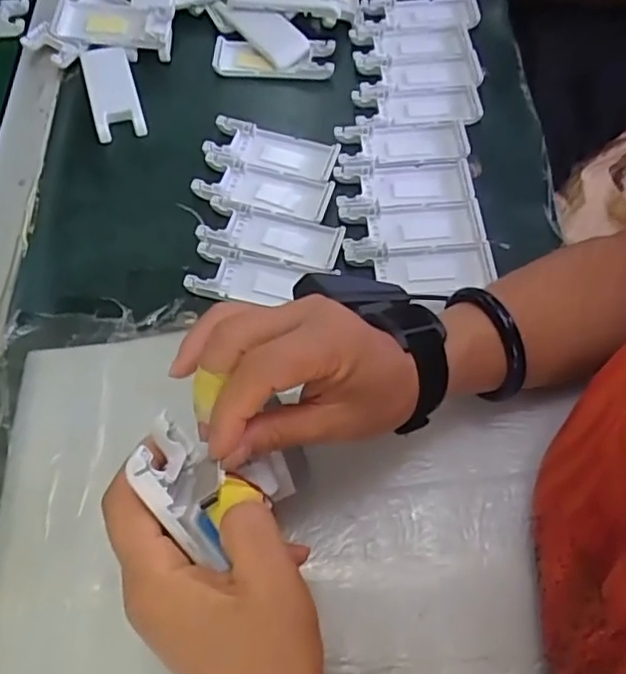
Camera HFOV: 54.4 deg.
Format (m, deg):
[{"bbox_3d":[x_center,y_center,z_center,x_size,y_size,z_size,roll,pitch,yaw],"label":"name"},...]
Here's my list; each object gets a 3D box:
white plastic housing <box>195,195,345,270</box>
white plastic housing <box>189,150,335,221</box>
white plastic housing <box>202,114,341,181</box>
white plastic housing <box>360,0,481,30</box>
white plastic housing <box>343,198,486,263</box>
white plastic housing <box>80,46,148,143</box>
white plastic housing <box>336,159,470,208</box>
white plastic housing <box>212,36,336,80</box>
[{"bbox_3d":[-0.031,-0.079,0.456,0.103,0.007,0.040,13,64,7],"label":"white plastic housing"},{"bbox_3d":[-0.038,-0.118,0.475,0.105,0.008,0.041,14,64,8],"label":"white plastic housing"},{"bbox_3d":[-0.032,-0.151,0.491,0.103,0.013,0.037,14,64,8],"label":"white plastic housing"},{"bbox_3d":[0.101,-0.299,0.561,0.108,0.011,0.044,-6,63,-3],"label":"white plastic housing"},{"bbox_3d":[0.074,-0.079,0.453,0.104,0.007,0.040,-8,63,-3],"label":"white plastic housing"},{"bbox_3d":[-0.171,-0.210,0.518,0.040,0.014,0.100,-16,64,-8],"label":"white plastic housing"},{"bbox_3d":[0.070,-0.120,0.474,0.103,0.010,0.042,-4,63,-2],"label":"white plastic housing"},{"bbox_3d":[-0.035,-0.248,0.541,0.106,0.013,0.038,3,63,2],"label":"white plastic housing"}]

